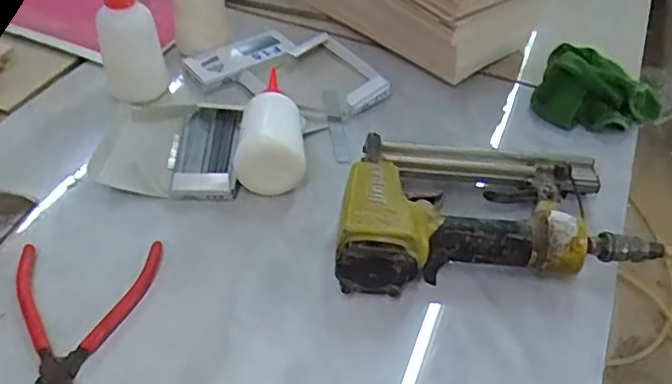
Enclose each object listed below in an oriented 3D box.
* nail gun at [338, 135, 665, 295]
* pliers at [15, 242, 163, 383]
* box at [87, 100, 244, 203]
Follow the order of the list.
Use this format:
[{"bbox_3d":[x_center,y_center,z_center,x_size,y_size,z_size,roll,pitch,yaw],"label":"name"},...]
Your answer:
[{"bbox_3d":[0.125,0.011,0.514,0.256,0.064,0.153,-1,45,-6],"label":"nail gun"},{"bbox_3d":[-0.191,0.095,0.441,0.107,0.008,0.139,-2,45,-7],"label":"pliers"},{"bbox_3d":[-0.152,-0.052,0.580,0.141,0.026,0.136,9,45,4],"label":"box"}]

